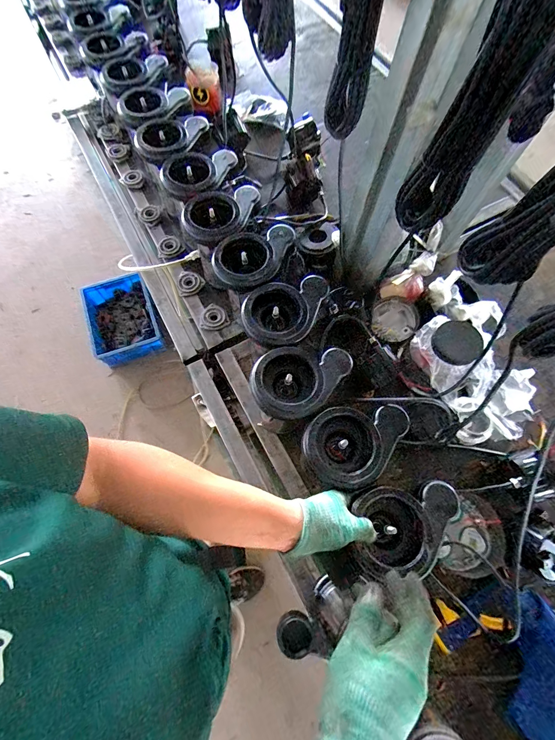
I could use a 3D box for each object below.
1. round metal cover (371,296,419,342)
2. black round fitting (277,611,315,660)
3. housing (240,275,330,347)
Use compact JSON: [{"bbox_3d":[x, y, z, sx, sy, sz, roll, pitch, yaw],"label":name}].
[{"bbox_3d":[0.269,-0.117,0.739,0.099,0.012,0.100,-3,80,16],"label":"round metal cover"},{"bbox_3d":[0.027,0.414,0.501,0.055,0.020,0.055,0,69,-1],"label":"black round fitting"},{"bbox_3d":[0.022,-0.107,0.573,0.169,0.058,0.118,-32,73,-13],"label":"housing"}]

